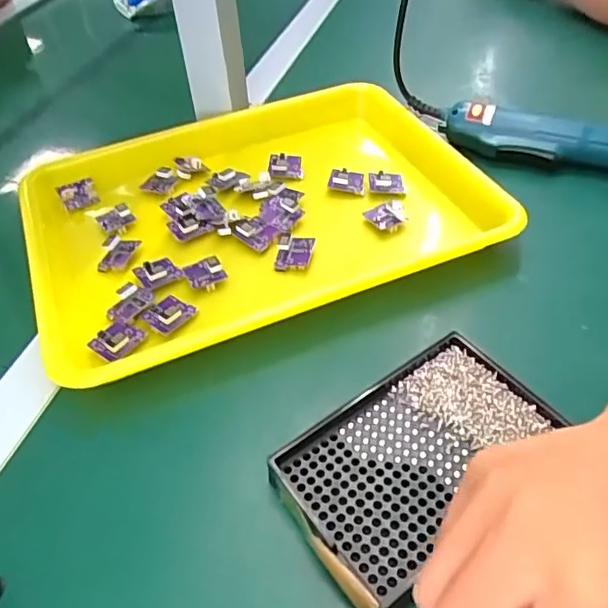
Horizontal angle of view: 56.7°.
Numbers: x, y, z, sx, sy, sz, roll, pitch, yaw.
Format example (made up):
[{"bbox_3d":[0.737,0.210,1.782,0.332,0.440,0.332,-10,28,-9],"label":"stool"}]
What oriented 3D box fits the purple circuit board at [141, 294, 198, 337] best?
[{"bbox_3d":[-0.089,0.004,0.367,0.028,0.011,0.028,22,52,22],"label":"purple circuit board"}]

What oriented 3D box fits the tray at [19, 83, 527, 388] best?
[{"bbox_3d":[-0.042,-0.078,0.433,0.332,0.033,0.236,-18,49,-14],"label":"tray"}]

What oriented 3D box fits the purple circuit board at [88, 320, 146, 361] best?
[{"bbox_3d":[-0.120,0.020,0.357,0.026,0.012,0.027,23,52,23],"label":"purple circuit board"}]

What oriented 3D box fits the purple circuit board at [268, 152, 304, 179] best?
[{"bbox_3d":[-0.015,-0.119,0.485,0.028,0.009,0.028,-2,47,2],"label":"purple circuit board"}]

